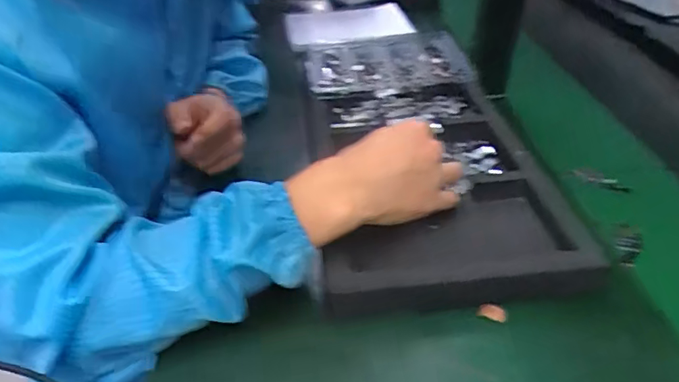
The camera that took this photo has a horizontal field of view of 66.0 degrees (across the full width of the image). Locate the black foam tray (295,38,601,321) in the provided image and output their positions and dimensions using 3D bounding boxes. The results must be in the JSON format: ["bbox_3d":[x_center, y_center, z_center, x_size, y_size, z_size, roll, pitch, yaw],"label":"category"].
[{"bbox_3d":[0.082,-0.069,0.621,0.227,0.049,0.532,-4,35,-3],"label":"black foam tray"}]

